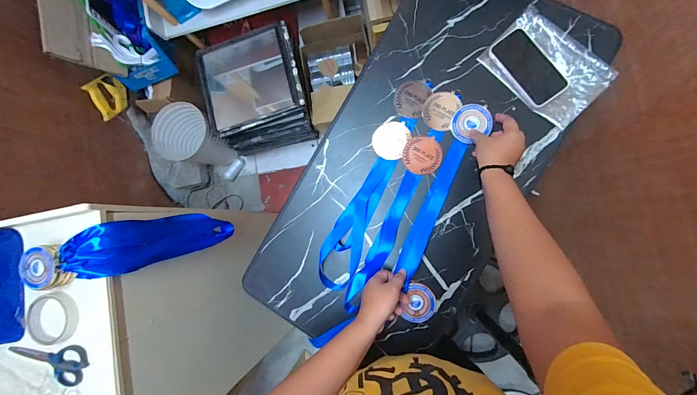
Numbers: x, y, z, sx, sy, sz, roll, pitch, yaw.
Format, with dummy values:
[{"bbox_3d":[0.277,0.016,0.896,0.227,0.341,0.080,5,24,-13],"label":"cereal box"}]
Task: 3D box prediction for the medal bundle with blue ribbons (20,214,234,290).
[{"bbox_3d":[-0.431,0.102,0.655,0.103,0.370,0.095,-24,83,31],"label":"medal bundle with blue ribbons"}]

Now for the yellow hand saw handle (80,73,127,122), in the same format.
[{"bbox_3d":[-0.812,-0.341,1.017,0.022,0.116,0.139,-2,48,19],"label":"yellow hand saw handle"}]

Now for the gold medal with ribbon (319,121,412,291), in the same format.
[{"bbox_3d":[0.027,0.011,0.591,0.075,0.024,0.341,23,91,9],"label":"gold medal with ribbon"}]

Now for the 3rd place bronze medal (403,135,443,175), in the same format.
[{"bbox_3d":[0.142,-0.082,0.577,0.071,0.004,0.073,2,87,9],"label":"3rd place bronze medal"}]

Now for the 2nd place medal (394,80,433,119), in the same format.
[{"bbox_3d":[0.122,-0.193,0.585,0.063,0.006,0.070,26,91,9],"label":"2nd place medal"}]

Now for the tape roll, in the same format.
[{"bbox_3d":[-0.535,0.217,0.544,0.097,0.021,0.089,0,87,8],"label":"tape roll"}]

